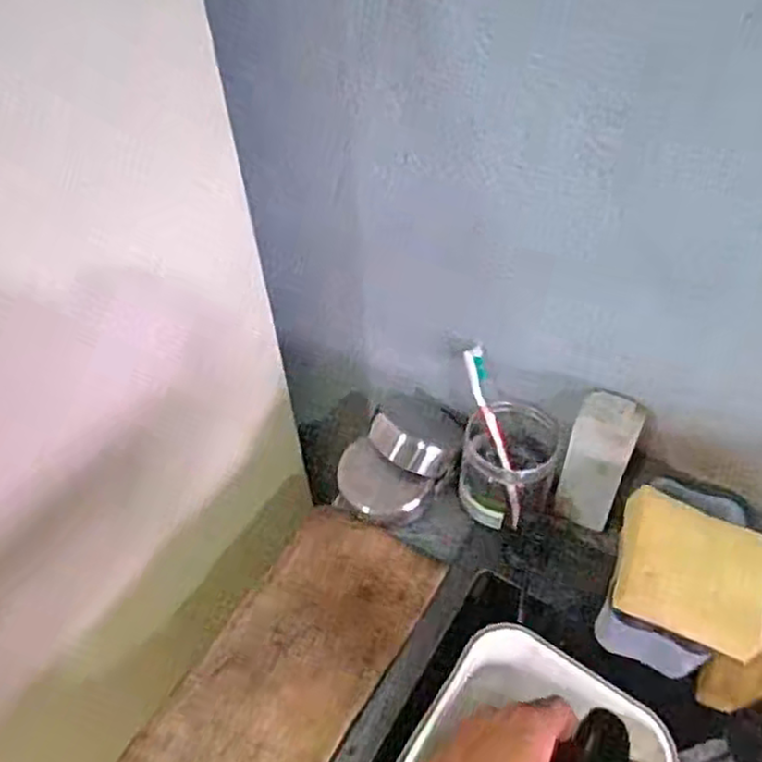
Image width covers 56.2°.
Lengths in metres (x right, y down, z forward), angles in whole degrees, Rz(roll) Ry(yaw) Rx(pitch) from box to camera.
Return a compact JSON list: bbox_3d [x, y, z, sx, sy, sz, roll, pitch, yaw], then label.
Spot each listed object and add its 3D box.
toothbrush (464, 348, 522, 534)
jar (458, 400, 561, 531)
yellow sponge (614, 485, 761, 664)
[{"bbox_3d":[0.109,0.053,0.682,0.018,0.177,0.021,-21,11,-16],"label":"toothbrush"},{"bbox_3d":[0.121,0.081,0.691,0.083,0.100,0.086,0,51,0],"label":"jar"},{"bbox_3d":[0.241,0.145,0.550,0.108,0.023,0.102,18,53,15],"label":"yellow sponge"}]

